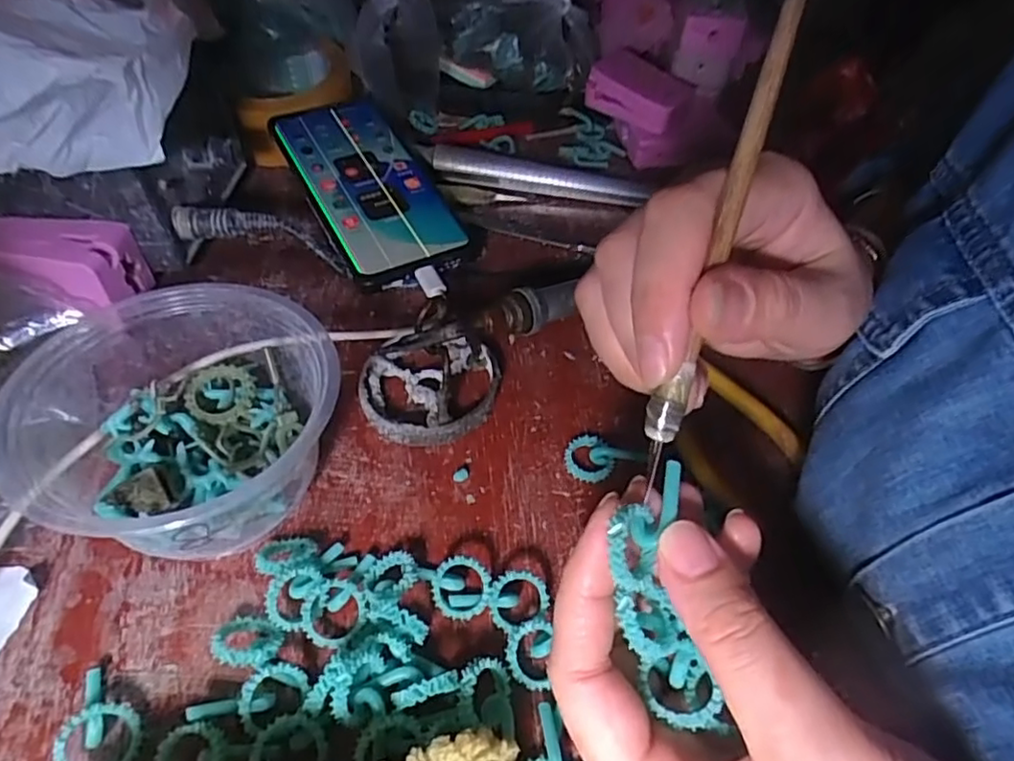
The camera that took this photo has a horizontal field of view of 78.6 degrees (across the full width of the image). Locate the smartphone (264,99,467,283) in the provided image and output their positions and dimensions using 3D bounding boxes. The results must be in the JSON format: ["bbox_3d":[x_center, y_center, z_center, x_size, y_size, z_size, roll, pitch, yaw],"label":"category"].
[{"bbox_3d":[-0.086,-0.125,0.384,0.076,0.007,0.154,-23,62,-23],"label":"smartphone"}]

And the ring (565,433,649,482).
[{"bbox_3d":[0.043,0.033,0.284,0.032,0.014,0.024,-9,50,-13],"label":"ring"}]

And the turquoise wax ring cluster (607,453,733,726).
[{"bbox_3d":[0.042,0.059,0.171,0.023,0.016,0.067,-8,93,-12],"label":"turquoise wax ring cluster"}]

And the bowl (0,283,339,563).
[{"bbox_3d":[-0.123,0.020,0.250,0.110,0.063,0.101,2,49,-3],"label":"bowl"}]

